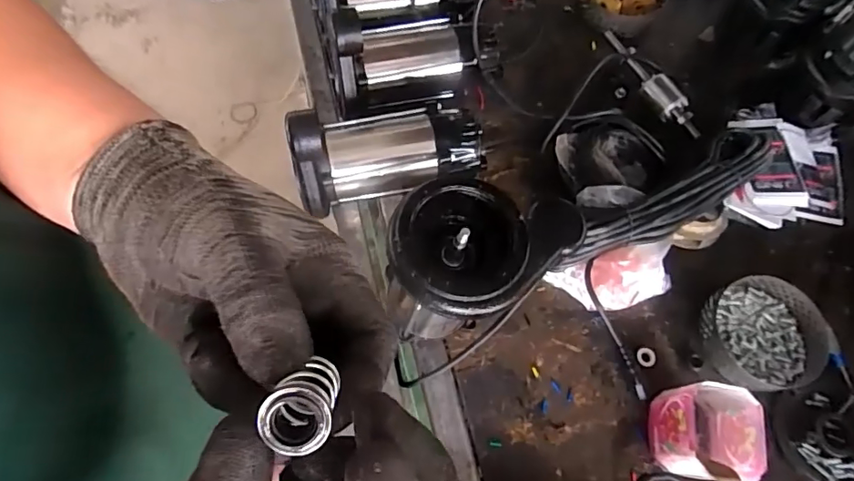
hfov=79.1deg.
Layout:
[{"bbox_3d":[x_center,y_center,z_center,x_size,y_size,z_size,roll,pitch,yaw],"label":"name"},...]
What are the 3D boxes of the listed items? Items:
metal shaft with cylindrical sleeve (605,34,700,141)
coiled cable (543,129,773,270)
[{"bbox_3d":[0.331,-0.240,0.773,0.034,0.038,0.216,-27,70,-11],"label":"metal shaft with cylindrical sleeve"},{"bbox_3d":[0.295,-0.049,0.650,0.336,0.055,0.085,-31,71,-13],"label":"coiled cable"}]

